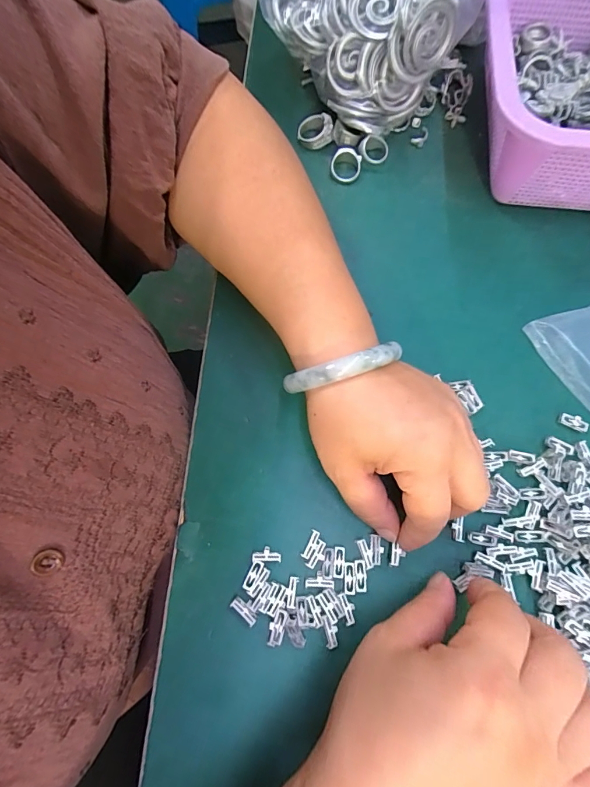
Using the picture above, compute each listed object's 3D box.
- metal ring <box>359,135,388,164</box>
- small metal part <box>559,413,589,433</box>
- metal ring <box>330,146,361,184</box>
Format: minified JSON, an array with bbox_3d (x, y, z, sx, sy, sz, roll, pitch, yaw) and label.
[{"bbox_3d":[0.061,-0.191,0.307,0.023,0.005,0.018,11,112,-6],"label":"metal ring"},{"bbox_3d":[0.178,0.019,0.250,0.017,0.005,0.008,30,76,9],"label":"small metal part"},{"bbox_3d":[0.040,-0.177,0.306,0.026,0.006,0.026,-1,96,-5],"label":"metal ring"}]

